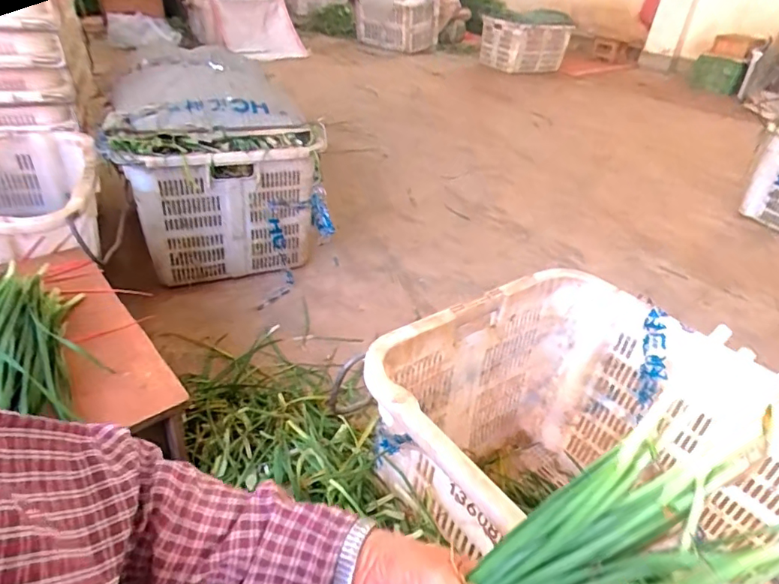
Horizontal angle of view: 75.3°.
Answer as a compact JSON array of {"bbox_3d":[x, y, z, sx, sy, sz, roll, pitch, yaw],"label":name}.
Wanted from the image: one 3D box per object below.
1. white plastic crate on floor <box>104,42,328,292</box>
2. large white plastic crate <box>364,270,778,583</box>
[{"bbox_3d":[-0.483,-0.355,1.392,0.440,0.435,0.526,-11,39,-23],"label":"white plastic crate on floor"},{"bbox_3d":[0.311,0.304,0.644,0.467,0.345,0.674,-20,43,-32],"label":"large white plastic crate"}]

